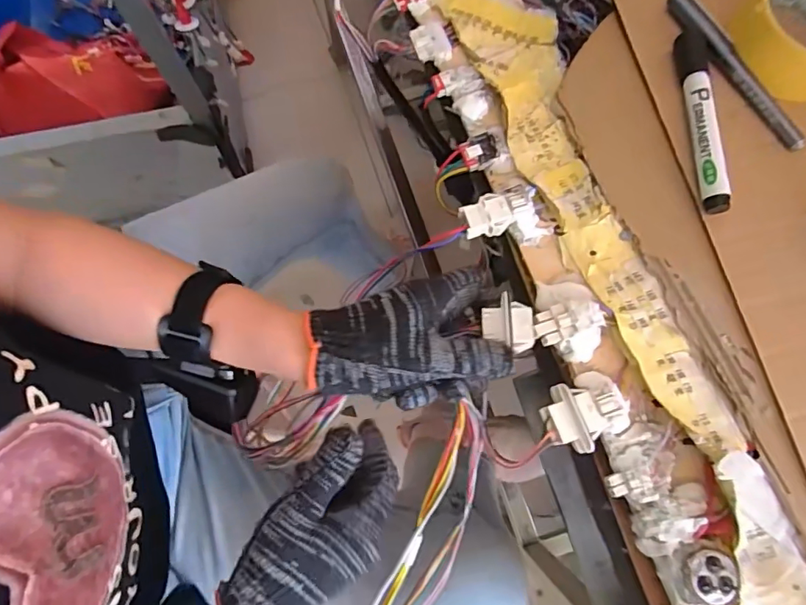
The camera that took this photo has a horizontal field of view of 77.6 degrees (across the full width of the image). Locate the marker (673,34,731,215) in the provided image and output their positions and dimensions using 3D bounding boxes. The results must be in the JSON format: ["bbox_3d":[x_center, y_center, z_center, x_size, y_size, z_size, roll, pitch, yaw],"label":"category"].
[{"bbox_3d":[0.205,-0.125,0.342,0.018,0.015,0.132,1,76,1],"label":"marker"}]

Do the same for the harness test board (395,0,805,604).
[{"bbox_3d":[0.109,-0.030,0.334,0.114,0.034,0.658,-17,77,-4],"label":"harness test board"}]

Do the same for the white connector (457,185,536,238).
[{"bbox_3d":[0.064,-0.061,0.334,0.051,0.013,0.024,-20,77,-4],"label":"white connector"}]

